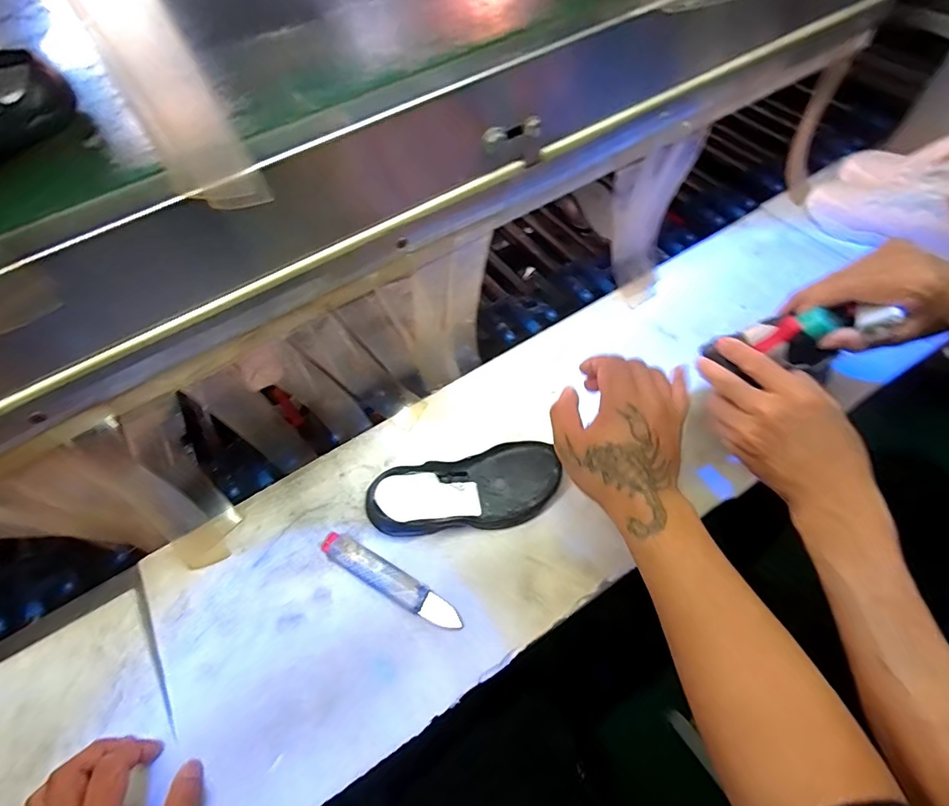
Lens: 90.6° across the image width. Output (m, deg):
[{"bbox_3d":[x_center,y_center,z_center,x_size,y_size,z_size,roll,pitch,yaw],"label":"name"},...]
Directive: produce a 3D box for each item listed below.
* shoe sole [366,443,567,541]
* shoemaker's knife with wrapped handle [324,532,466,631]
[{"bbox_3d":[-0.008,0.097,0.504,0.199,0.032,0.084,-14,60,-4],"label":"shoe sole"},{"bbox_3d":[-0.085,0.178,0.472,0.160,0.014,0.028,25,65,18],"label":"shoemaker's knife with wrapped handle"}]

